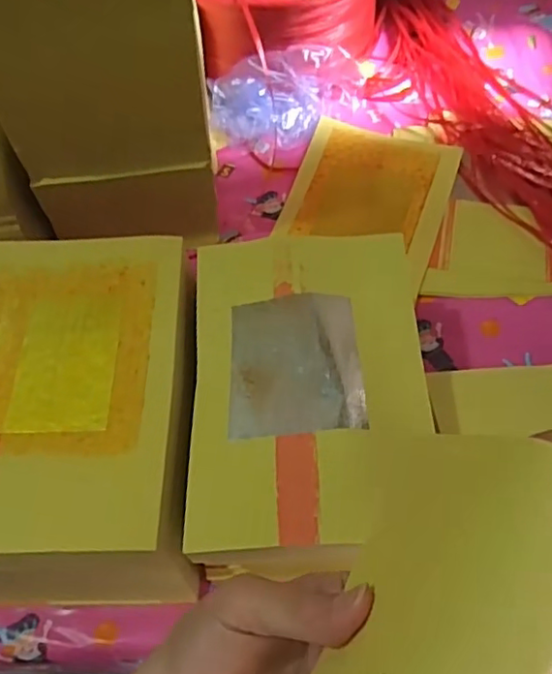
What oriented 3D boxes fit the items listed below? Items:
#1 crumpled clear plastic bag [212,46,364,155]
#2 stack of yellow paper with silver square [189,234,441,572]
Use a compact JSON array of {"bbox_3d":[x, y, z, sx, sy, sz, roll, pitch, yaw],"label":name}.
[{"bbox_3d":[0.021,-0.275,0.685,0.182,0.056,0.095,-13,59,-4],"label":"crumpled clear plastic bag"},{"bbox_3d":[0.022,0.029,0.393,0.150,0.020,0.230,-3,58,2],"label":"stack of yellow paper with silver square"}]

